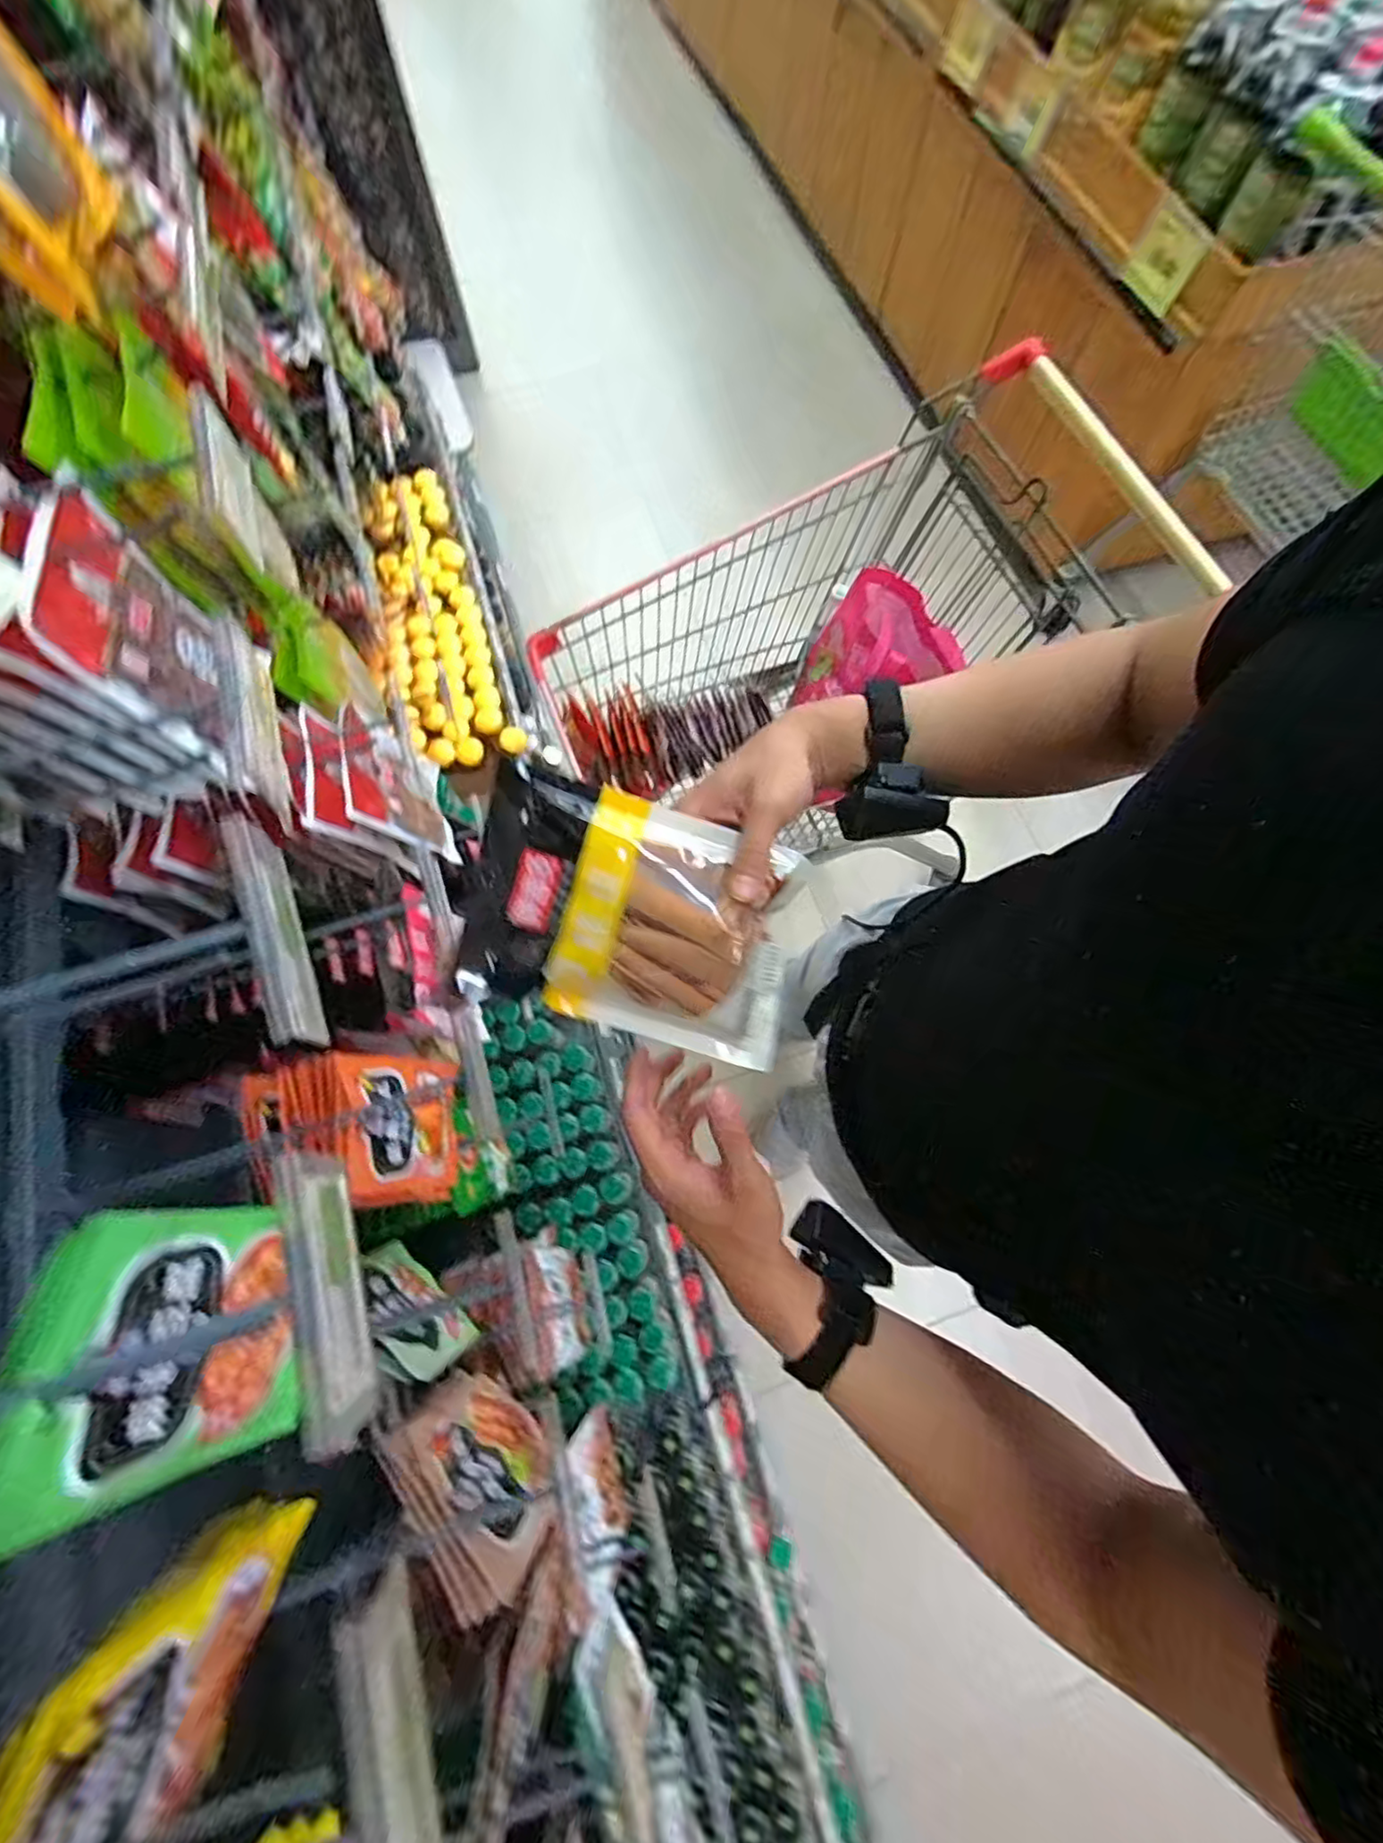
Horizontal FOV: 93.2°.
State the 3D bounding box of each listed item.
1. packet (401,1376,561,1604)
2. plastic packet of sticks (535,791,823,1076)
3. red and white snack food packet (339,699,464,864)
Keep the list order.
[{"bbox_3d":[-0.158,0.422,0.515,0.128,0.150,0.025,41,76,13],"label":"packet"},{"bbox_3d":[-0.003,0.007,0.396,0.142,0.024,0.135,17,89,-10],"label":"plastic packet of sticks"},{"bbox_3d":[-0.319,-0.150,0.723,0.016,0.173,0.141,-17,76,12],"label":"red and white snack food packet"}]

